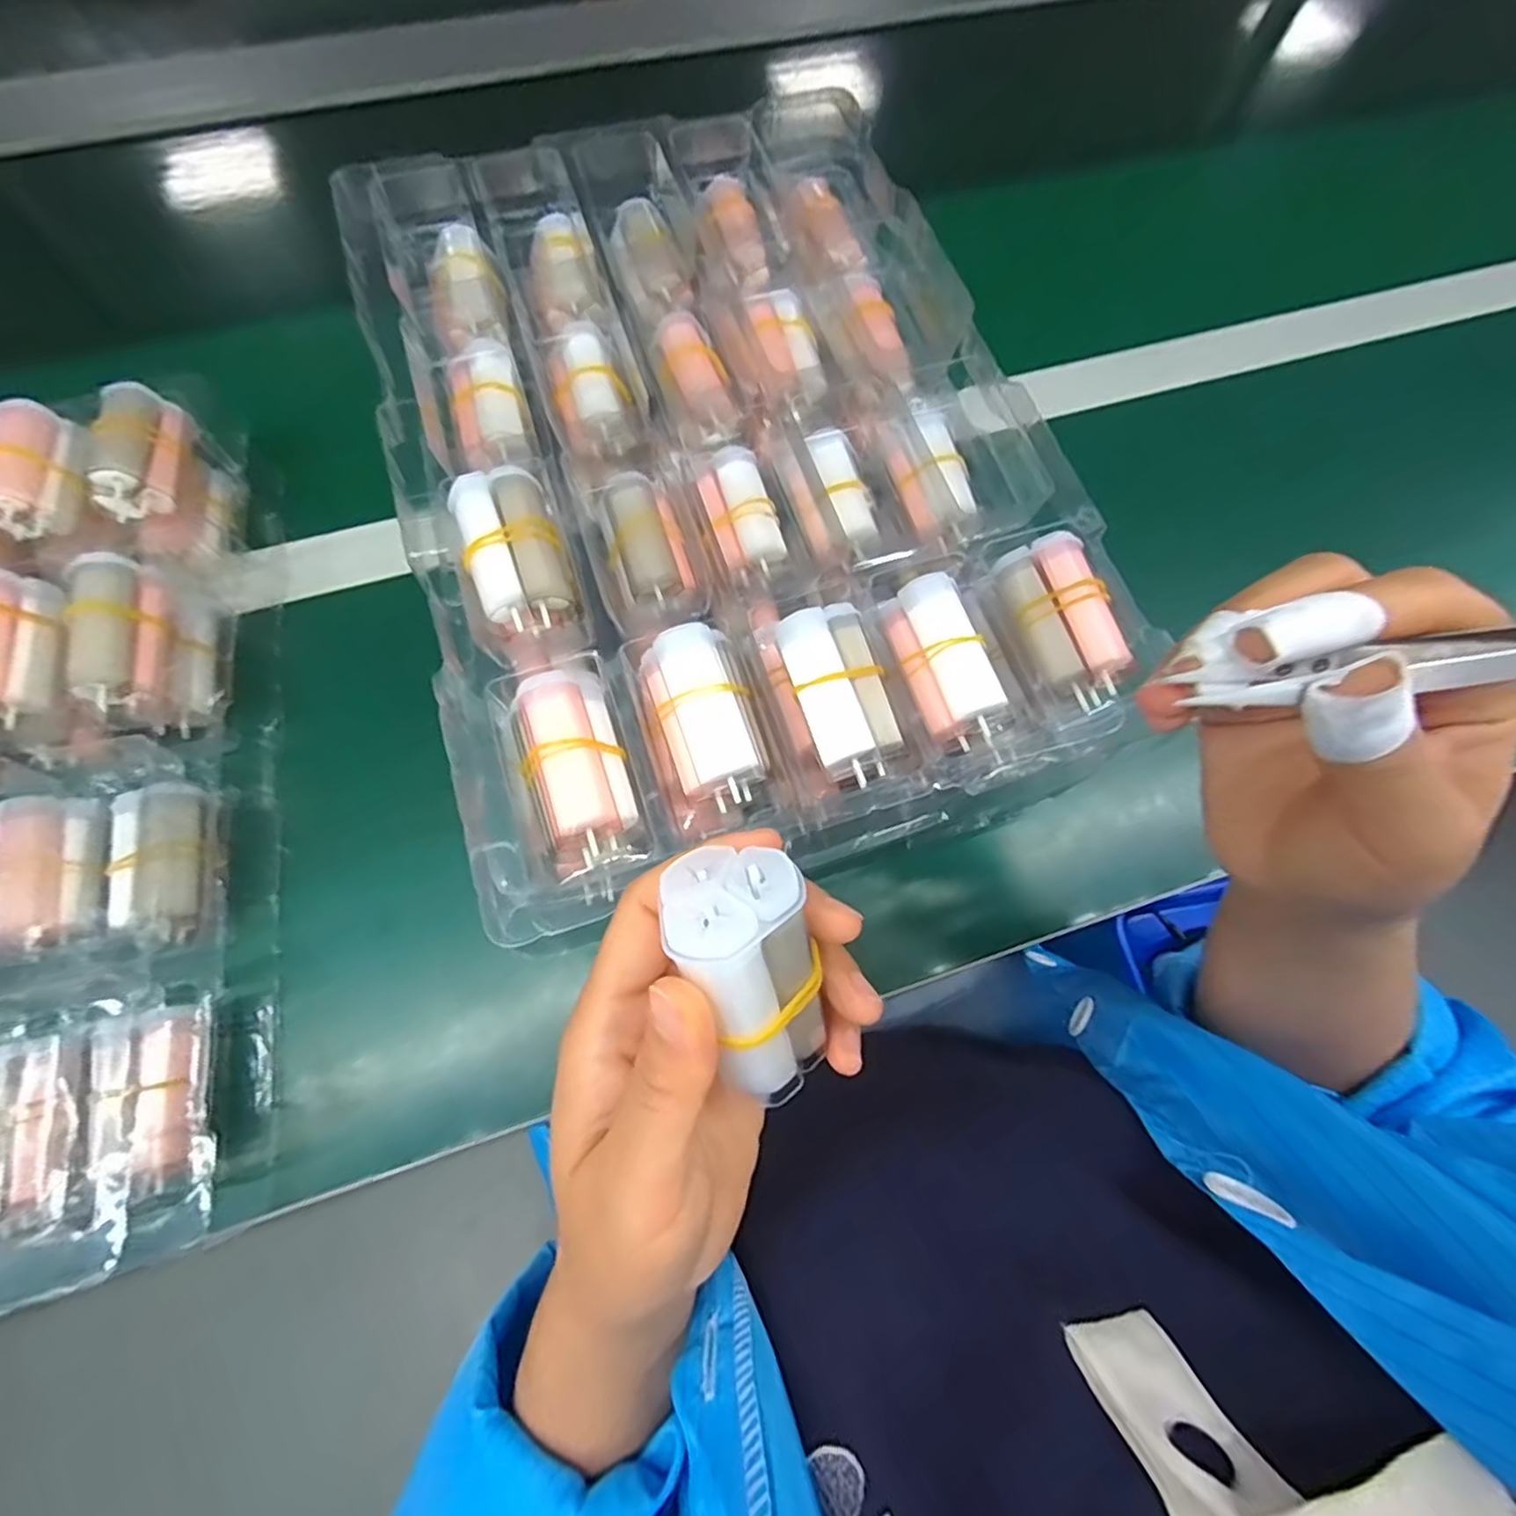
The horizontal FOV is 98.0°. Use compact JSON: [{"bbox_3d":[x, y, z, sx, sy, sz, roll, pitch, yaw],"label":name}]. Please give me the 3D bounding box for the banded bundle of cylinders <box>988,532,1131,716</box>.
[{"bbox_3d":[0.125,-0.057,0.265,0.032,0.018,0.068,-17,73,-7],"label":"banded bundle of cylinders"}]

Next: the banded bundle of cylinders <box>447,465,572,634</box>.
[{"bbox_3d":[-0.099,-0.084,0.269,0.036,0.021,0.065,-18,73,-7],"label":"banded bundle of cylinders"}]

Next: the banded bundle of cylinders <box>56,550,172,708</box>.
[{"bbox_3d":[-0.278,-0.053,0.294,0.025,0.046,0.063,-6,72,-4],"label":"banded bundle of cylinders"}]

